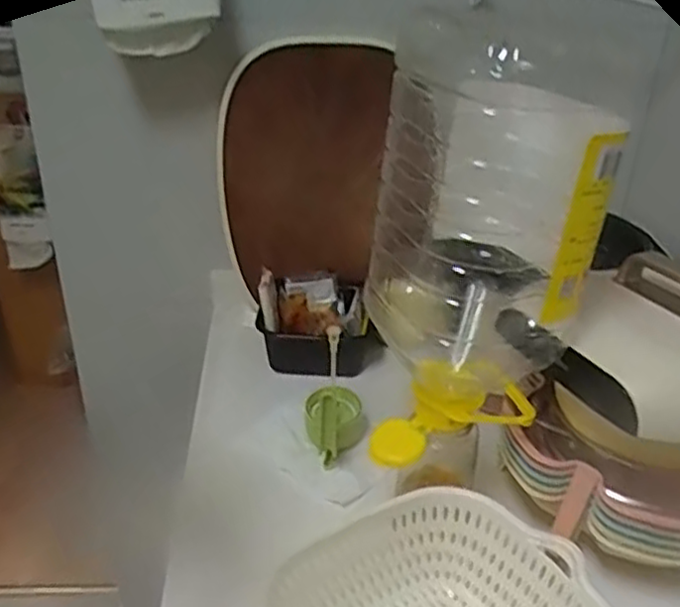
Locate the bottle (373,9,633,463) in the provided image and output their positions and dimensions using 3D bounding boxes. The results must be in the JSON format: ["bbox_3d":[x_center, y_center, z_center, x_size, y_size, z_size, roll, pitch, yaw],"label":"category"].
[{"bbox_3d":[0.109,-0.042,0.571,0.156,0.316,0.138,7,31,8],"label":"bottle"}]

